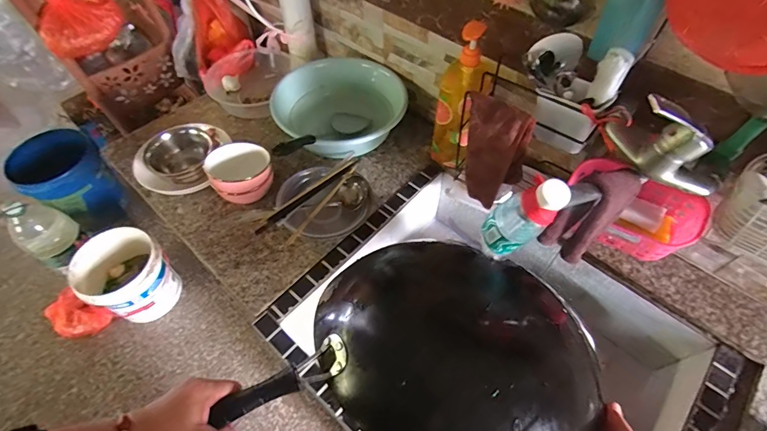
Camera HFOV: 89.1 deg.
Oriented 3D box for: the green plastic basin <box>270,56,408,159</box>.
[{"bbox_3d":[-0.091,-0.247,0.919,0.276,0.105,0.282,0,56,0],"label":"green plastic basin"}]

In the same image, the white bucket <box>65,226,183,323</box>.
[{"bbox_3d":[-0.897,0.219,1.378,0.241,0.258,0.253,0,56,0],"label":"white bucket"}]

